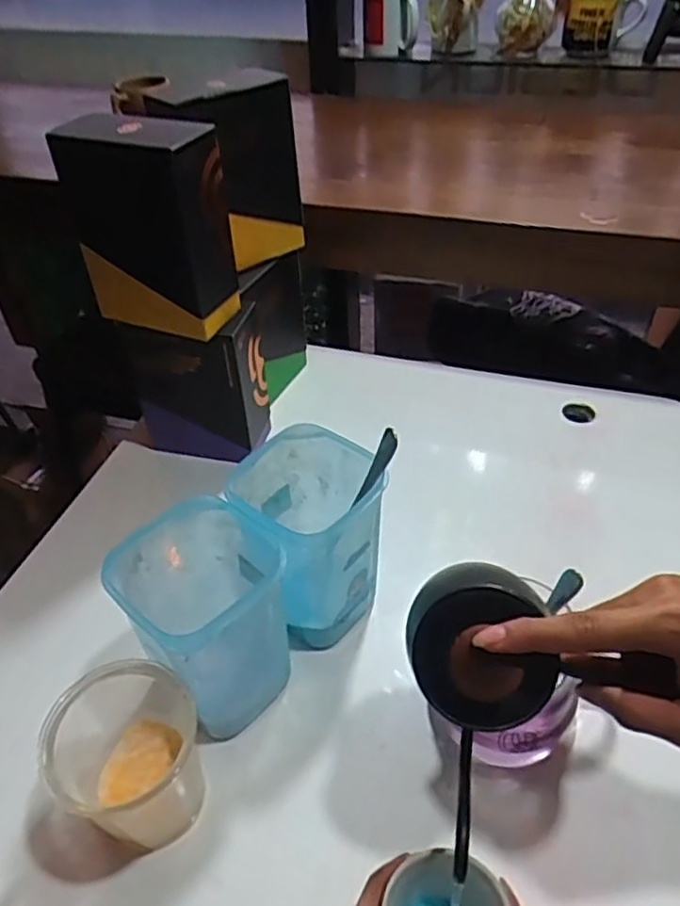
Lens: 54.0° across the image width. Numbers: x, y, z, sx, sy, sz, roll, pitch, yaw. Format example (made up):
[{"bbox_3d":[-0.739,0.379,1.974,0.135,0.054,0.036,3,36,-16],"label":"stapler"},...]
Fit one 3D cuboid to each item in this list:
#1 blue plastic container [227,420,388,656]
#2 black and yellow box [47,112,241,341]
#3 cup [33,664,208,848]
[{"bbox_3d":[-0.026,0.067,0.523,0.104,0.146,0.100,-2,43,2],"label":"blue plastic container"},{"bbox_3d":[-0.157,-0.190,0.559,0.119,0.160,0.071,17,47,20],"label":"black and yellow box"},{"bbox_3d":[-0.132,0.188,0.421,0.073,0.103,0.079,-2,43,2],"label":"cup"}]

